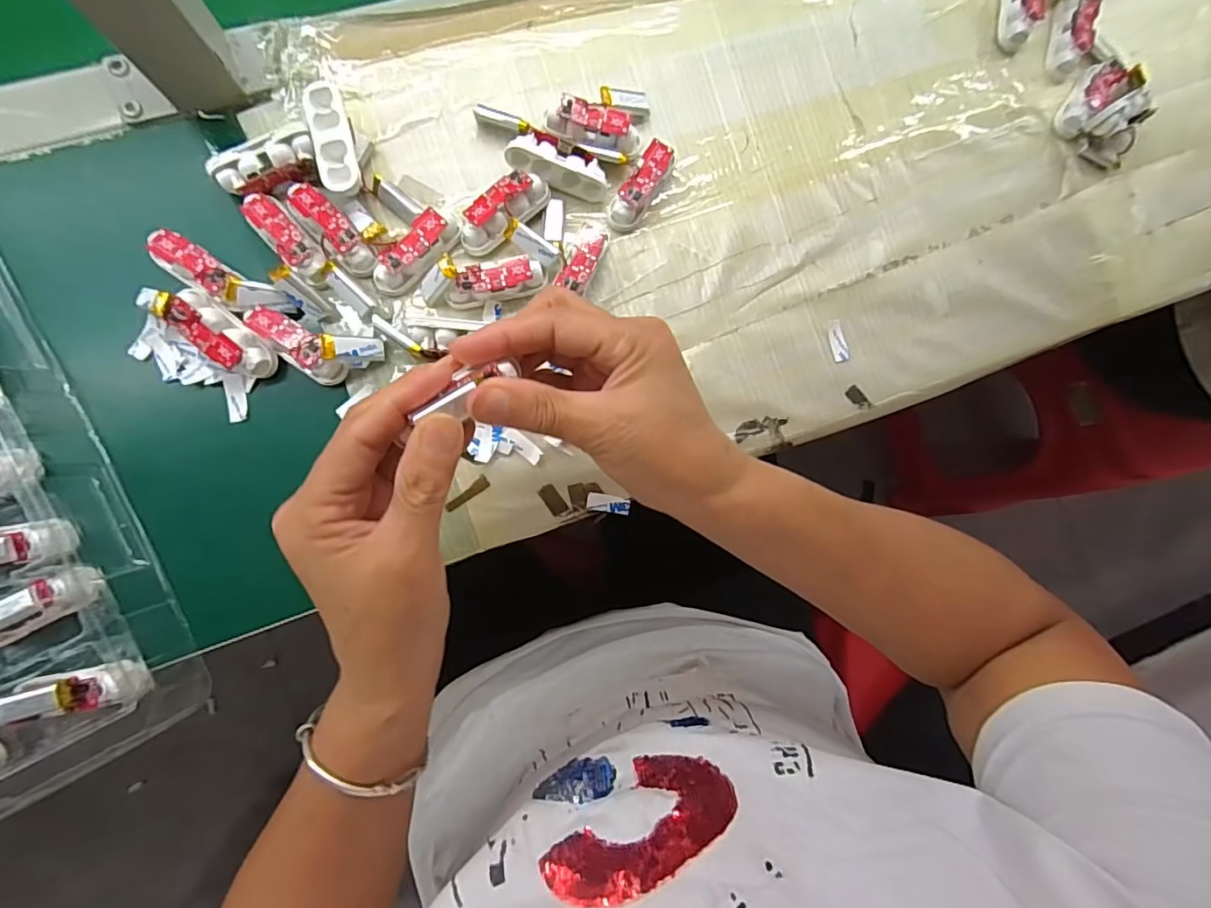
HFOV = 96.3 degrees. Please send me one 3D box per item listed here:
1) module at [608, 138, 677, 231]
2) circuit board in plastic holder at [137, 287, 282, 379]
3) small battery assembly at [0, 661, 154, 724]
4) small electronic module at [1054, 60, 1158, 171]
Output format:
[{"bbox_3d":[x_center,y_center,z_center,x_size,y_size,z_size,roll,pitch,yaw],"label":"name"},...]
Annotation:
[{"bbox_3d":[0.024,-0.169,0.339,0.019,0.020,0.058,33,83,-3],"label":"module"},{"bbox_3d":[-0.218,-0.069,0.304,0.068,0.022,0.025,38,83,-3],"label":"circuit board in plastic holder"},{"bbox_3d":[-0.276,0.123,0.281,0.060,0.023,0.020,-10,87,-7],"label":"small battery assembly"},{"bbox_3d":[0.351,-0.236,0.377,0.054,0.025,0.062,-40,91,-8],"label":"small electronic module"}]

